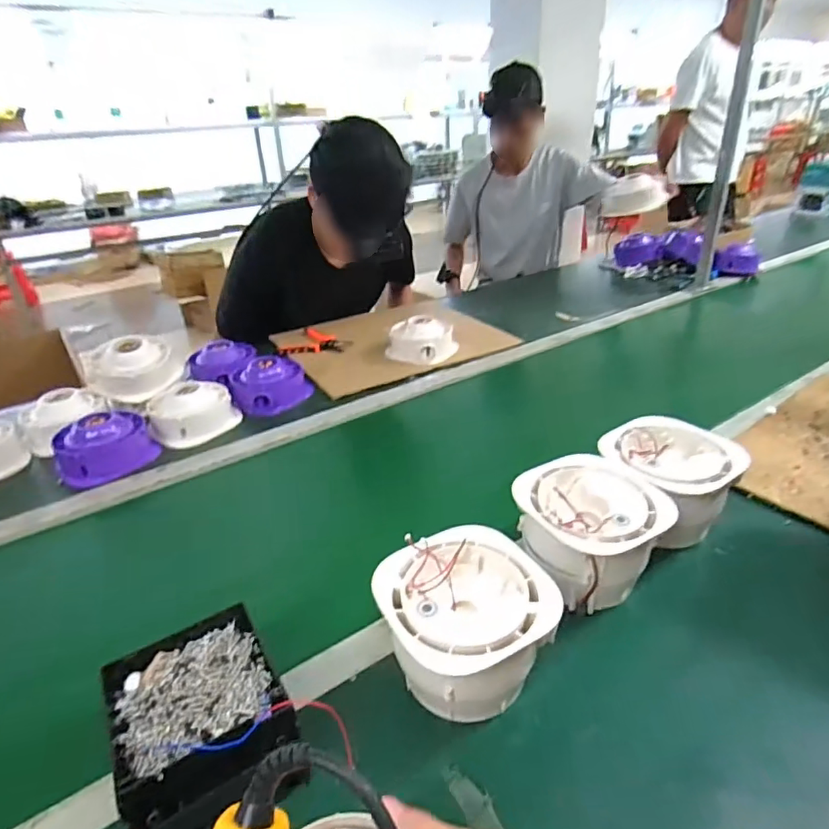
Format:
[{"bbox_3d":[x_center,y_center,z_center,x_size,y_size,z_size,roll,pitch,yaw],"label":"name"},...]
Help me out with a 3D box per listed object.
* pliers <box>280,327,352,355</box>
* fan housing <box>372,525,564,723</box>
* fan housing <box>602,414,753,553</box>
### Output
[{"bbox_3d":[-0.216,-0.158,1.193,0.147,0.013,0.136,10,31,22],"label":"pliers"},{"bbox_3d":[0.046,0.193,0.473,0.139,0.104,0.143,-12,30,-16],"label":"fan housing"},{"bbox_3d":[0.295,0.082,0.639,0.125,0.102,0.131,-19,33,-27],"label":"fan housing"}]

